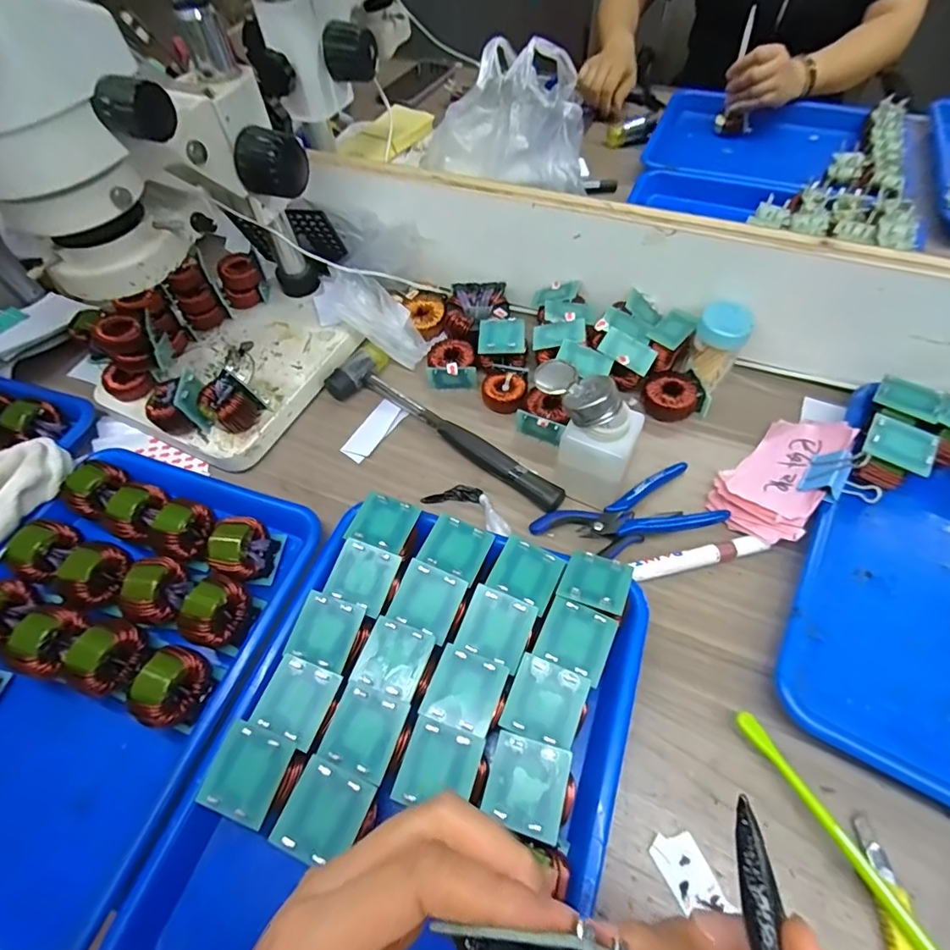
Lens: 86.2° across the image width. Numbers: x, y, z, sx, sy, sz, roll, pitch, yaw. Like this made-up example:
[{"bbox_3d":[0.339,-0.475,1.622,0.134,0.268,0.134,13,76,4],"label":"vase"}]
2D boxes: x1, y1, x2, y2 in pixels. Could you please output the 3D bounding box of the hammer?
[{"bbox_3d":[-0.026,-0.053,0.488,0.267,0.027,0.065,29,64,21],"label":"hammer"}]

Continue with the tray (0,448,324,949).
[{"bbox_3d":[-0.284,0.137,0.367,0.250,0.055,0.330,16,60,14],"label":"tray"}]

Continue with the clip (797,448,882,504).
[{"bbox_3d":[0.291,0.004,0.399,0.049,0.030,0.050,33,65,22],"label":"clip"}]

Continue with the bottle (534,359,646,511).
[{"bbox_3d":[0.081,-0.033,0.405,0.092,0.091,0.052,34,66,23],"label":"bottle"}]

